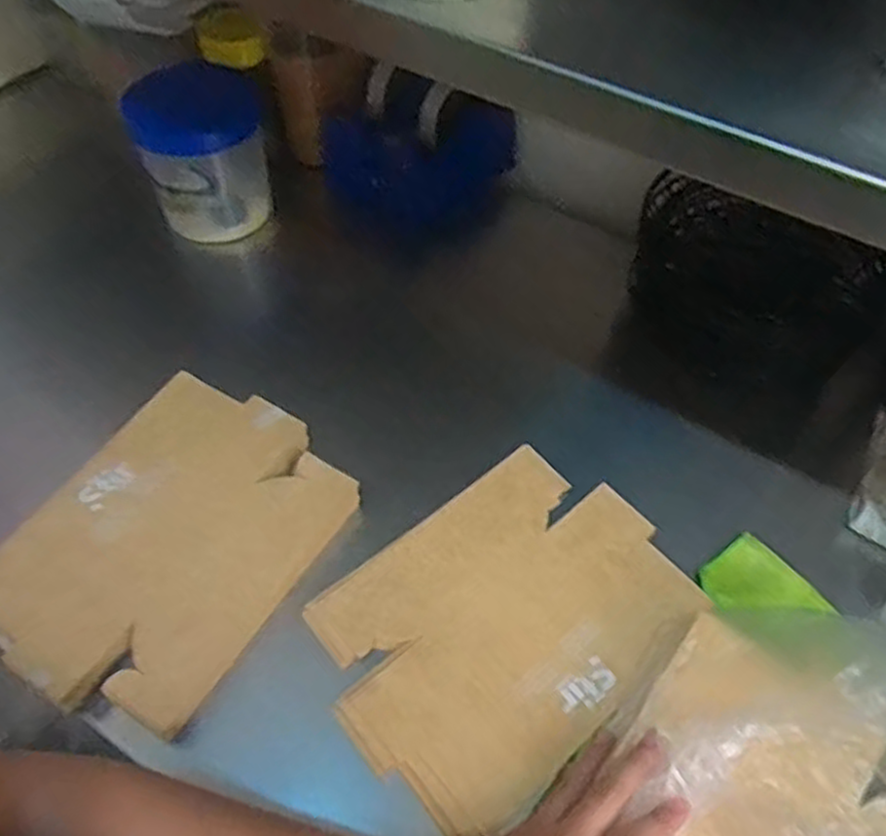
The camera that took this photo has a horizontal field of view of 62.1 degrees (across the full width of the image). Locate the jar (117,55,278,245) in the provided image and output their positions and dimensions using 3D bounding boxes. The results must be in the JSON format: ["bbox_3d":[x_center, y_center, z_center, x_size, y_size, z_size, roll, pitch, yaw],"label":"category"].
[{"bbox_3d":[-0.237,-0.266,0.724,0.120,0.122,0.143,-16,56,-12],"label":"jar"}]

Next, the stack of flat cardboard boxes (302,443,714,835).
[{"bbox_3d":[0.042,0.137,0.503,0.237,0.024,0.182,-35,62,-23],"label":"stack of flat cardboard boxes"}]

